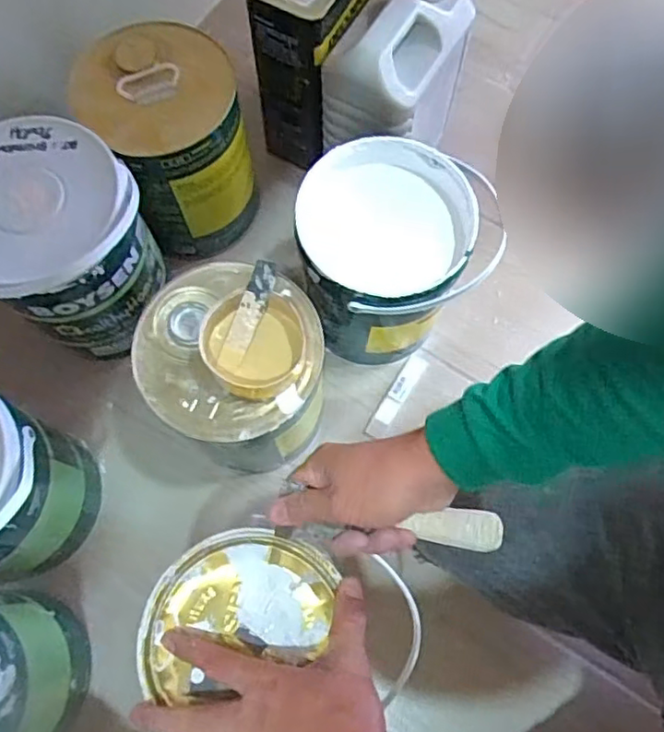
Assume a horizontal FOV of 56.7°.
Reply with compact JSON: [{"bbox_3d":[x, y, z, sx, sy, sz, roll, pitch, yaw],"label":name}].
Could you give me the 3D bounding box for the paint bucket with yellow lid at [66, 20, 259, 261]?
[{"bbox_3d":[-0.173,-0.247,0.688,0.150,0.197,0.159,0,73,-1],"label":"paint bucket with yellow lid"}]

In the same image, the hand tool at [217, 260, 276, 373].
[{"bbox_3d":[-0.070,-0.040,0.511,0.021,0.008,0.095,25,101,6],"label":"hand tool"}]

